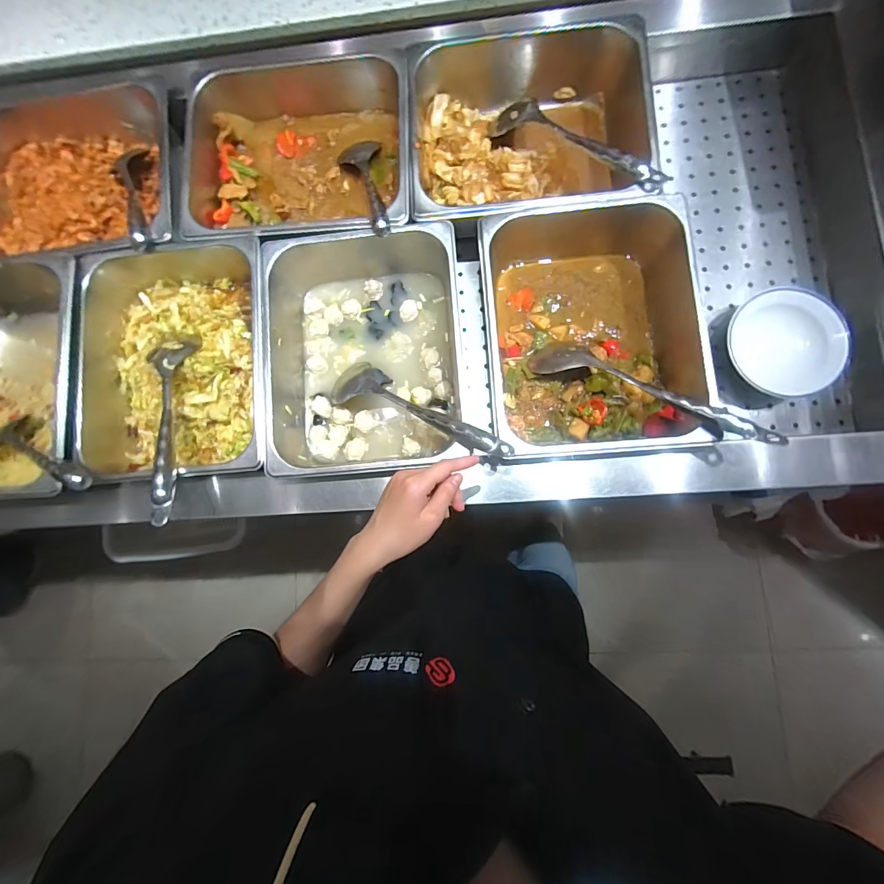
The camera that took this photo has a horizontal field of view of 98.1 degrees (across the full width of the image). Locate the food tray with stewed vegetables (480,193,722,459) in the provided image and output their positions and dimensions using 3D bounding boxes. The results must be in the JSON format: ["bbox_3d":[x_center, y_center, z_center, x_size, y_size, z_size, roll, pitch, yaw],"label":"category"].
[{"bbox_3d":[0.188,-0.146,0.518,0.257,0.107,0.314,-4,84,4],"label":"food tray with stewed vegetables"}]

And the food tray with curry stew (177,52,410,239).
[{"bbox_3d":[-0.205,-0.411,0.564,0.326,0.090,0.279,0,85,4],"label":"food tray with curry stew"}]

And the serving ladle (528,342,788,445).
[{"bbox_3d":[0.245,-0.066,0.476,0.297,0.029,0.053,31,87,28],"label":"serving ladle"}]

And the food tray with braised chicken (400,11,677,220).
[{"bbox_3d":[0.119,-0.445,0.553,0.317,0.098,0.302,-1,84,4],"label":"food tray with braised chicken"}]

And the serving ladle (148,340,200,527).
[{"bbox_3d":[-0.370,-0.028,0.518,0.052,0.037,0.280,-13,69,3],"label":"serving ladle"}]

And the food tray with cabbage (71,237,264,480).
[{"bbox_3d":[-0.365,-0.118,0.551,0.271,0.087,0.328,-3,84,4],"label":"food tray with cabbage"}]

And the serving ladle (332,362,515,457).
[{"bbox_3d":[-0.036,-0.039,0.501,0.286,0.047,0.067,27,87,31],"label":"serving ladle"}]

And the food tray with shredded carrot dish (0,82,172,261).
[{"bbox_3d":[-0.553,-0.398,0.598,0.326,0.096,0.285,-3,84,4],"label":"food tray with shredded carrot dish"}]

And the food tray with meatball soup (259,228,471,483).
[{"bbox_3d":[-0.104,-0.121,0.535,0.264,0.096,0.325,-5,84,4],"label":"food tray with meatball soup"}]

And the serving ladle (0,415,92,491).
[{"bbox_3d":[-0.530,0.020,0.504,0.276,0.037,0.056,16,86,26],"label":"serving ladle"}]

